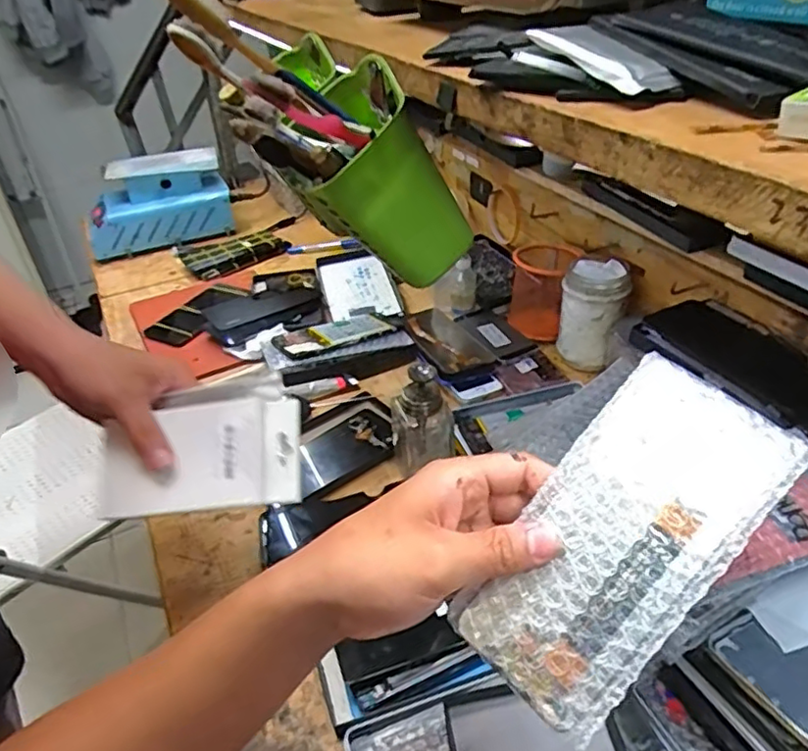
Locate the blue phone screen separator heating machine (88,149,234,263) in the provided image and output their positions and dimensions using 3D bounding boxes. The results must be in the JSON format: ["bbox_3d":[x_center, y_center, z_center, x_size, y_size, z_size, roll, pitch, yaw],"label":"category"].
[{"bbox_3d":[-0.442,-0.312,1.136,0.243,0.139,0.103,-15,38,-14],"label":"blue phone screen separator heating machine"}]

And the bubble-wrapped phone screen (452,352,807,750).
[{"bbox_3d":[0.104,0.080,0.306,0.085,0.006,0.173,39,91,25],"label":"bubble-wrapped phone screen"}]

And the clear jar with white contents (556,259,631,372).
[{"bbox_3d":[0.223,-0.072,0.759,0.073,0.116,0.067,9,39,17],"label":"clear jar with white contents"}]

